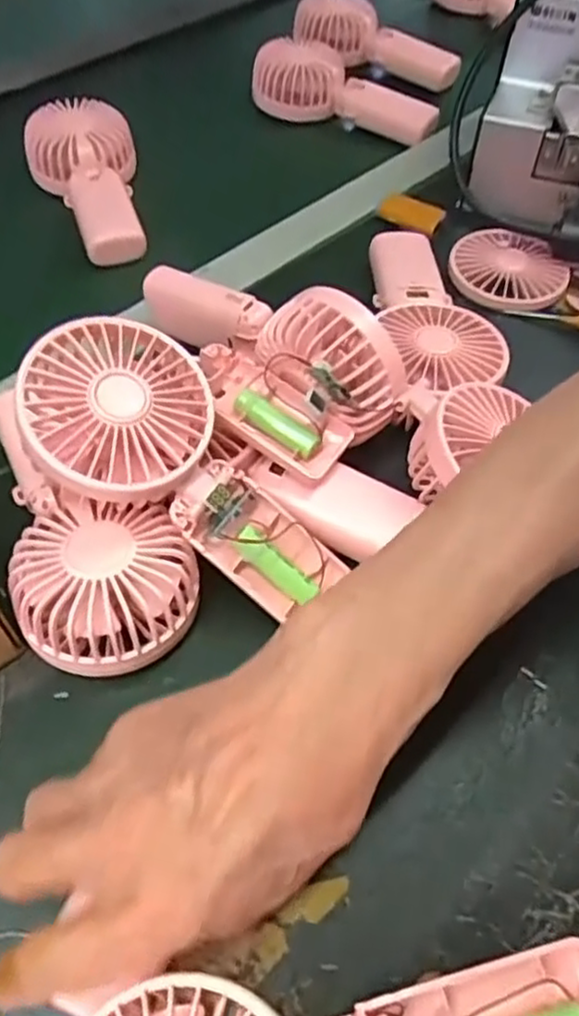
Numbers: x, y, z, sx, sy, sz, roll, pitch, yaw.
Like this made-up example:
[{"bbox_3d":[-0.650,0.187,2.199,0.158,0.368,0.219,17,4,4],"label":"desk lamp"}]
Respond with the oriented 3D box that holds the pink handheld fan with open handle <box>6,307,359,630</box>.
[{"bbox_3d":[-0.049,-0.014,0.346,0.183,0.041,0.088,43,57,-16],"label":"pink handheld fan with open handle"}]

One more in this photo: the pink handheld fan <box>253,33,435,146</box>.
[{"bbox_3d":[0.052,-0.403,0.676,0.185,0.051,0.062,13,55,8],"label":"pink handheld fan"}]

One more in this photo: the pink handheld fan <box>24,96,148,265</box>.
[{"bbox_3d":[-0.162,-0.266,0.568,0.092,0.041,0.180,-13,56,-10],"label":"pink handheld fan"}]

